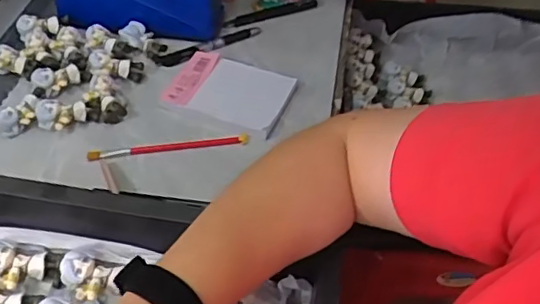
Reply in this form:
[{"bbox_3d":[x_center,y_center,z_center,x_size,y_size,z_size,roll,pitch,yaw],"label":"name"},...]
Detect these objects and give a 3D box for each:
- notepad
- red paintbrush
[{"bbox_3d":[-0.045,-0.071,0.631,0.130,0.013,0.084,22,63,11],"label":"notepad"},{"bbox_3d":[-0.109,-0.008,0.601,0.169,0.013,0.013,-4,48,-7],"label":"red paintbrush"}]

